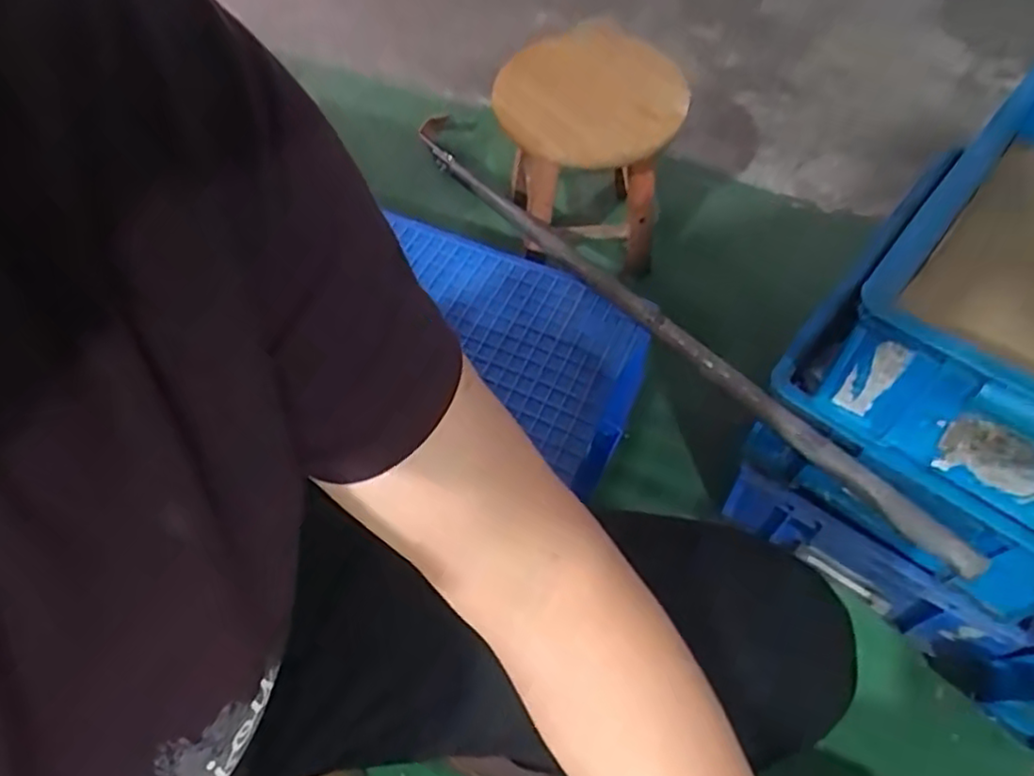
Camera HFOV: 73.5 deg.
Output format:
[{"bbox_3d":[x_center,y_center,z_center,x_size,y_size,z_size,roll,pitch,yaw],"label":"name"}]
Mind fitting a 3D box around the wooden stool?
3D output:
[{"bbox_3d":[0.090,-0.318,1.032,0.236,0.309,0.220,-5,59,-1],"label":"wooden stool"}]

